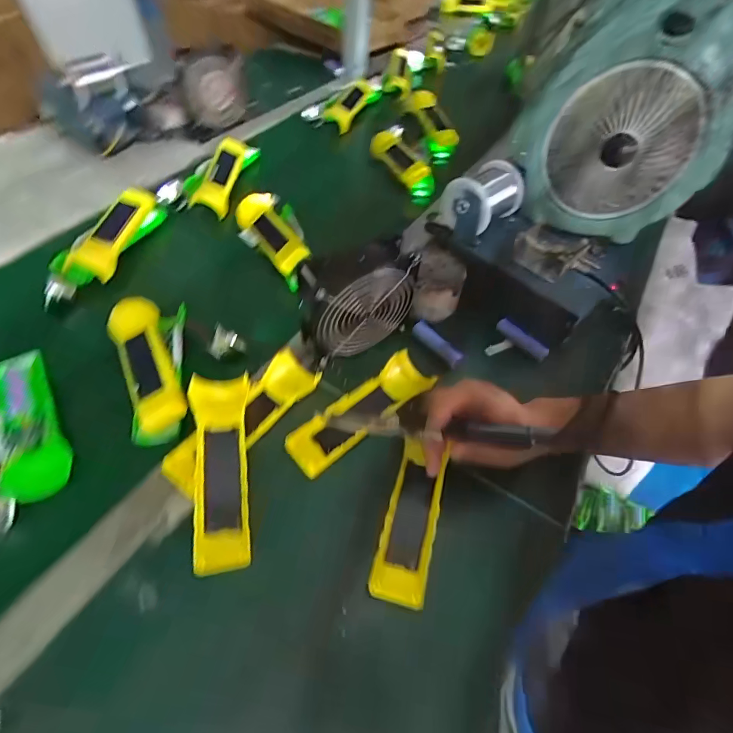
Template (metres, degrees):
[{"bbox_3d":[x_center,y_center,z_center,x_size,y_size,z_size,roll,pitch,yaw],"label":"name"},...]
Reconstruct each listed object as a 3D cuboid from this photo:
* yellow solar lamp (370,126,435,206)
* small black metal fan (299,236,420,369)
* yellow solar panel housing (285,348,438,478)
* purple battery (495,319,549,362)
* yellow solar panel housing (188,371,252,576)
[{"bbox_3d":[0.061,-0.358,0.717,0.072,0.064,0.166,-15,54,-14],"label":"yellow solar lamp"},{"bbox_3d":[-0.009,-0.068,0.422,0.120,0.112,0.052,-18,55,-16],"label":"small black metal fan"},{"bbox_3d":[-0.003,0.042,0.400,0.160,0.018,0.048,-35,61,-26],"label":"yellow solar panel housing"},{"bbox_3d":[0.185,-0.033,0.478,0.066,0.015,0.019,37,59,23],"label":"purple battery"},{"bbox_3d":[-0.127,0.086,0.355,0.047,0.022,0.167,-7,65,-8],"label":"yellow solar panel housing"}]

